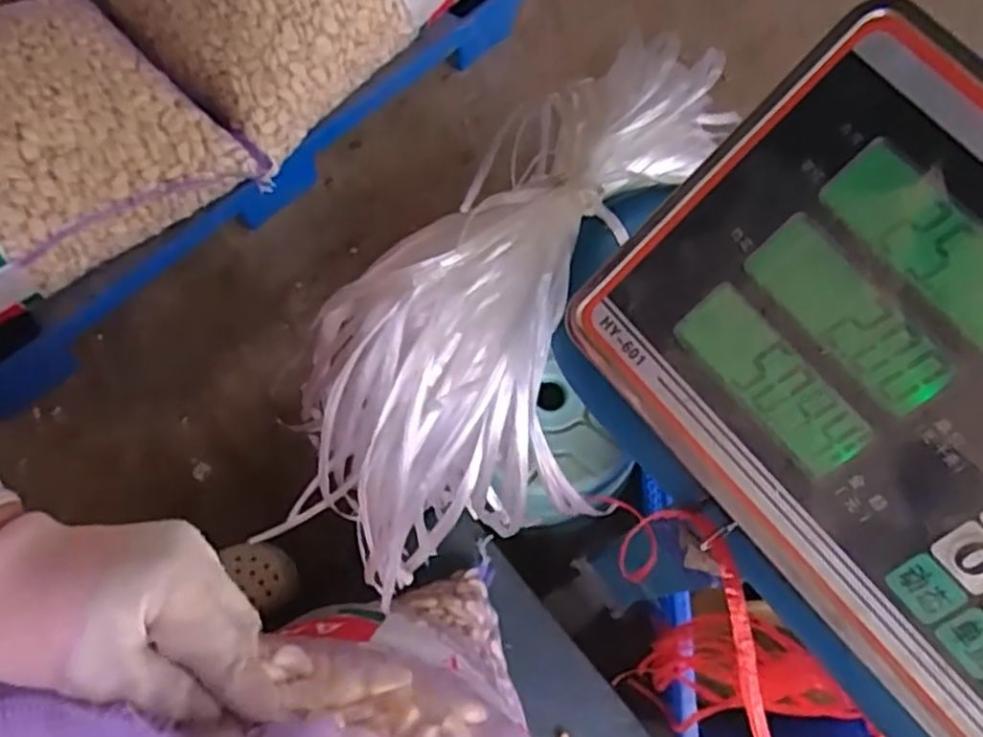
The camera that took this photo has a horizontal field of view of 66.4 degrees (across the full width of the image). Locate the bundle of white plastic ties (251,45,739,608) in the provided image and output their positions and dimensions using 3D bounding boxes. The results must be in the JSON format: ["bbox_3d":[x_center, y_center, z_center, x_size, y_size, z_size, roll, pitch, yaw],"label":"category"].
[{"bbox_3d":[0.006,-0.021,0.385,0.157,0.107,0.323,34,97,8],"label":"bundle of white plastic ties"}]

